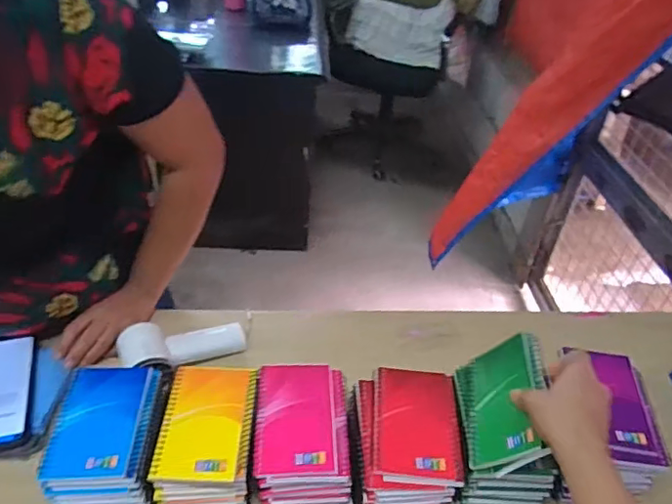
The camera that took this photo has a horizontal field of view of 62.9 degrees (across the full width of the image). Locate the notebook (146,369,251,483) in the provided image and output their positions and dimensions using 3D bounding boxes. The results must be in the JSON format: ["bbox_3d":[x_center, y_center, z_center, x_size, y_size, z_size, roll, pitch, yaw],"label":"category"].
[{"bbox_3d":[-0.142,0.179,0.592,0.085,0.006,0.136,3,39,-3],"label":"notebook"}]

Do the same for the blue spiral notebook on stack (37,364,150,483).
[{"bbox_3d":[-0.257,0.181,0.593,0.091,0.013,0.132,1,39,-6],"label":"blue spiral notebook on stack"}]

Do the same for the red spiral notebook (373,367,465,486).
[{"bbox_3d":[0.089,0.190,0.611,0.092,0.014,0.133,6,39,-1],"label":"red spiral notebook"}]

